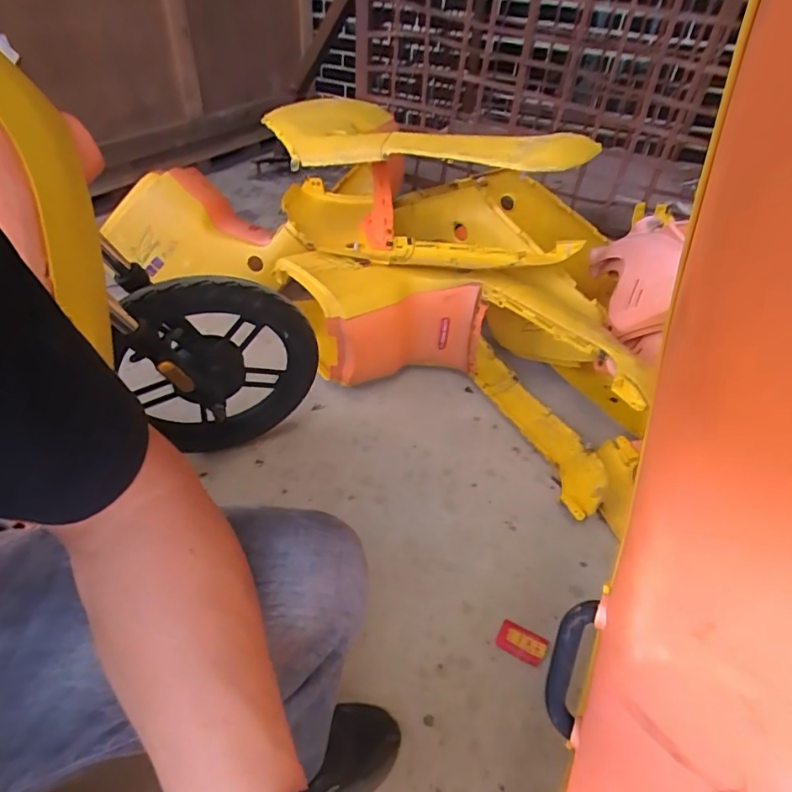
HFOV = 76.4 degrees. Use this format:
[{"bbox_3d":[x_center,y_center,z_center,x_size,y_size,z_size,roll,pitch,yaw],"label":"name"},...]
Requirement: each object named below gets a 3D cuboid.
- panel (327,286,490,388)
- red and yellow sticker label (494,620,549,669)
[{"bbox_3d":[0.018,-0.121,1.134,0.327,0.230,0.076,-4,44,-9],"label":"panel"},{"bbox_3d":[0.194,0.381,0.775,0.075,0.005,0.046,19,50,24],"label":"red and yellow sticker label"}]

